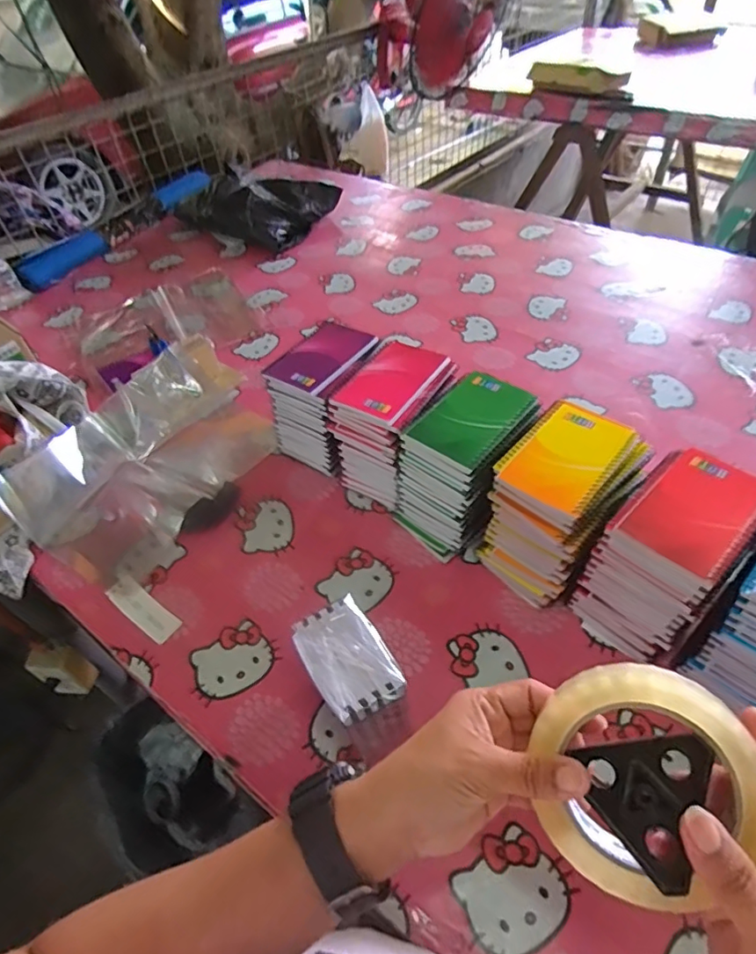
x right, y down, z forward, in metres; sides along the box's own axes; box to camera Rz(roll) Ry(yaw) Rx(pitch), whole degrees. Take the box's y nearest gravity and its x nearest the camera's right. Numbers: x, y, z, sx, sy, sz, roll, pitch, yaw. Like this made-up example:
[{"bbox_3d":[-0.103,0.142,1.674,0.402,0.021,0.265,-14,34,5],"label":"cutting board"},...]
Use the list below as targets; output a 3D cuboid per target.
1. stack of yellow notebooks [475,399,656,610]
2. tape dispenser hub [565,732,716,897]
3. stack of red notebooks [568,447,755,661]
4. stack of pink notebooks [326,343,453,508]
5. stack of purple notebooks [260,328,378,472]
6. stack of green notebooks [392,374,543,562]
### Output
[{"bbox_3d":[0.187,0.032,0.560,0.103,0.154,0.137,35,60,30],"label":"stack of yellow notebooks"},{"bbox_3d":[0.130,0.154,0.245,0.057,0.010,0.059,-25,52,27],"label":"tape dispenser hub"},{"bbox_3d":[0.273,0.075,0.508,0.134,0.157,0.095,-37,56,-25],"label":"stack of red notebooks"},{"bbox_3d":[0.017,-0.060,0.658,0.103,0.153,0.138,21,53,22],"label":"stack of pink notebooks"},{"bbox_3d":[-0.065,-0.102,0.702,0.101,0.158,0.130,23,54,22],"label":"stack of purple notebooks"},{"bbox_3d":[0.100,-0.011,0.607,0.094,0.158,0.140,35,60,30],"label":"stack of green notebooks"}]

